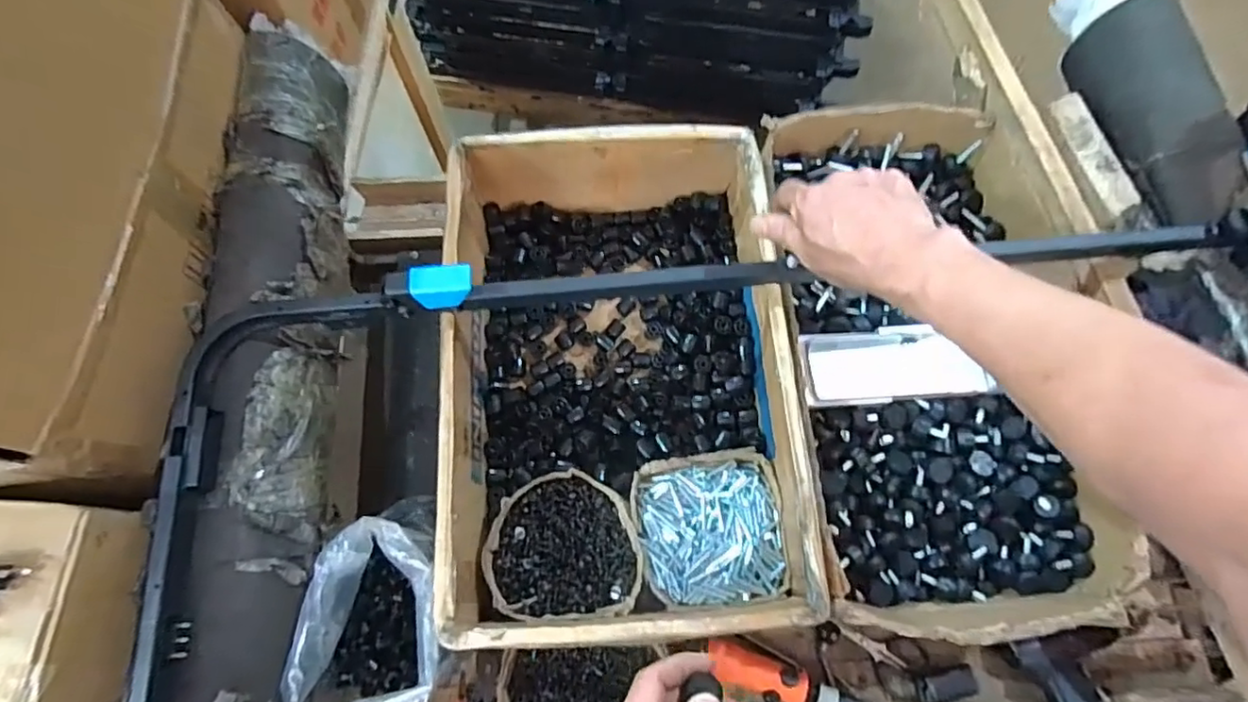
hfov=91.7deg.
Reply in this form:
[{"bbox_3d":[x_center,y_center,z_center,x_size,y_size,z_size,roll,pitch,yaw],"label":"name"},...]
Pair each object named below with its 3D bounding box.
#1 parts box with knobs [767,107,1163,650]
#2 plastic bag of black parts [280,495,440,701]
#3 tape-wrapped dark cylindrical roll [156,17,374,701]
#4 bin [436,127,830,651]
[{"bbox_3d":[0.346,-0.008,0.691,0.325,0.116,0.596,-2,72,-1],"label":"parts box with knobs"},{"bbox_3d":[-0.241,0.260,0.591,0.134,0.113,0.177,-7,72,-2],"label":"plastic bag of black parts"},{"bbox_3d":[-0.350,0.027,0.602,0.128,0.103,0.843,-7,72,-2],"label":"tape-wrapped dark cylindrical roll"},{"bbox_3d":[-0.001,0.024,0.673,0.355,0.165,0.519,-4,72,-1],"label":"bin"}]

